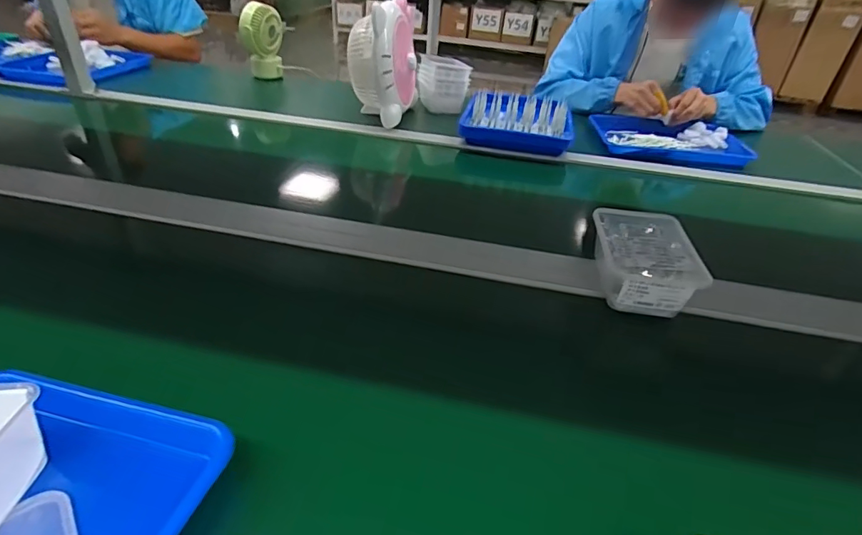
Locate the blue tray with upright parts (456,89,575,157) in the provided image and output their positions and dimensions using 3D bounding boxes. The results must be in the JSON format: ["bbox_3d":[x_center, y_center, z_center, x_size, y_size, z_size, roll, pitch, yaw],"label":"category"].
[{"bbox_3d":[0.200,-0.336,1.079,0.236,0.096,0.156,11,35,9],"label":"blue tray with upright parts"}]

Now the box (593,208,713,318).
[{"bbox_3d":[0.274,-0.011,0.625,0.115,0.062,0.160,8,35,5],"label":"box"}]

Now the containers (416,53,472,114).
[{"bbox_3d":[0.030,-0.495,1.275,0.123,0.115,0.164,-2,35,-9],"label":"containers"}]

